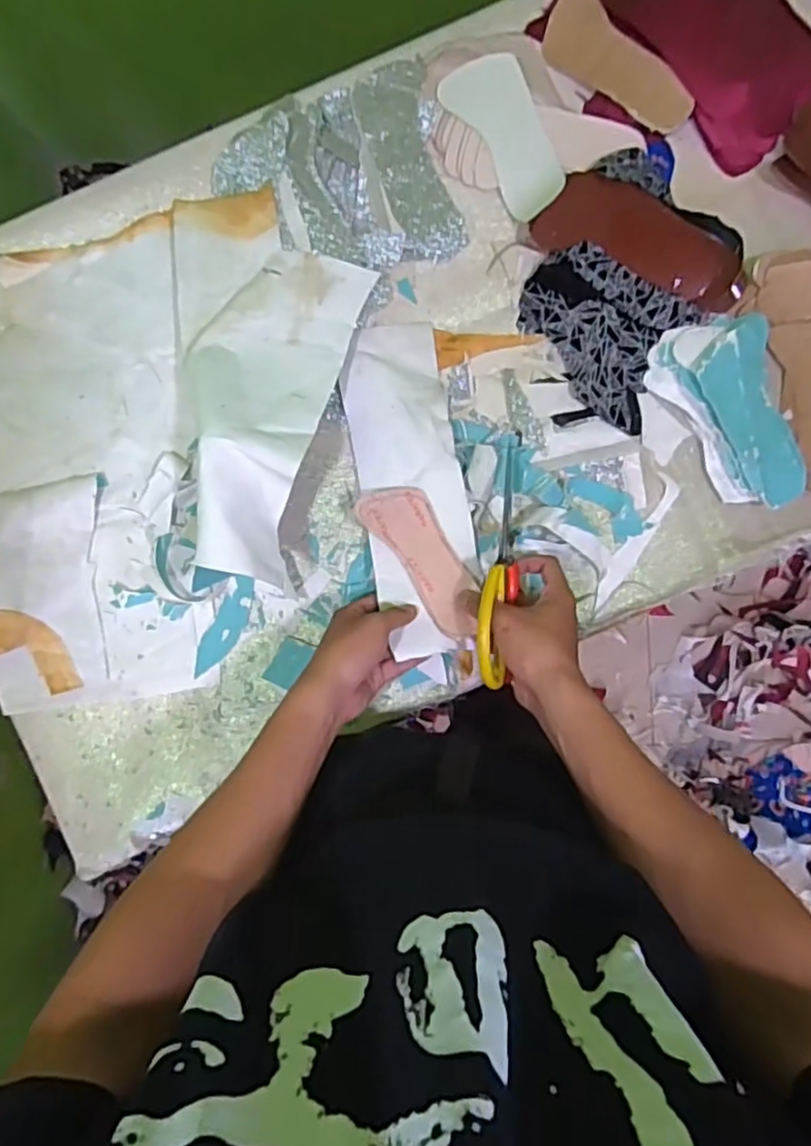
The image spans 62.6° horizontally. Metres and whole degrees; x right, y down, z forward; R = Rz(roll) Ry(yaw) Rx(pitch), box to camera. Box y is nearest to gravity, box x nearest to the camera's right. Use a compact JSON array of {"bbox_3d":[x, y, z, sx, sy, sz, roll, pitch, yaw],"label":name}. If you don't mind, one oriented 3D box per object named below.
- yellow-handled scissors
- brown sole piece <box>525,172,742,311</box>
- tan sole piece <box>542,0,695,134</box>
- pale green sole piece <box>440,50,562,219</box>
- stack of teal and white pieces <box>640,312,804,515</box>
[{"bbox_3d":[0.087,-0.010,0.595,0.040,0.056,0.216,11,66,1],"label":"yellow-handled scissors"},{"bbox_3d":[0.224,-0.311,0.620,0.200,0.015,0.072,20,105,0],"label":"brown sole piece"},{"bbox_3d":[0.196,-0.485,0.639,0.071,0.010,0.172,-37,85,15],"label":"tan sole piece"},{"bbox_3d":[0.098,-0.418,0.633,0.068,0.009,0.152,-32,93,30],"label":"pale green sole piece"},{"bbox_3d":[0.311,-0.149,0.635,0.109,0.034,0.184,-19,89,0],"label":"stack of teal and white pieces"}]

